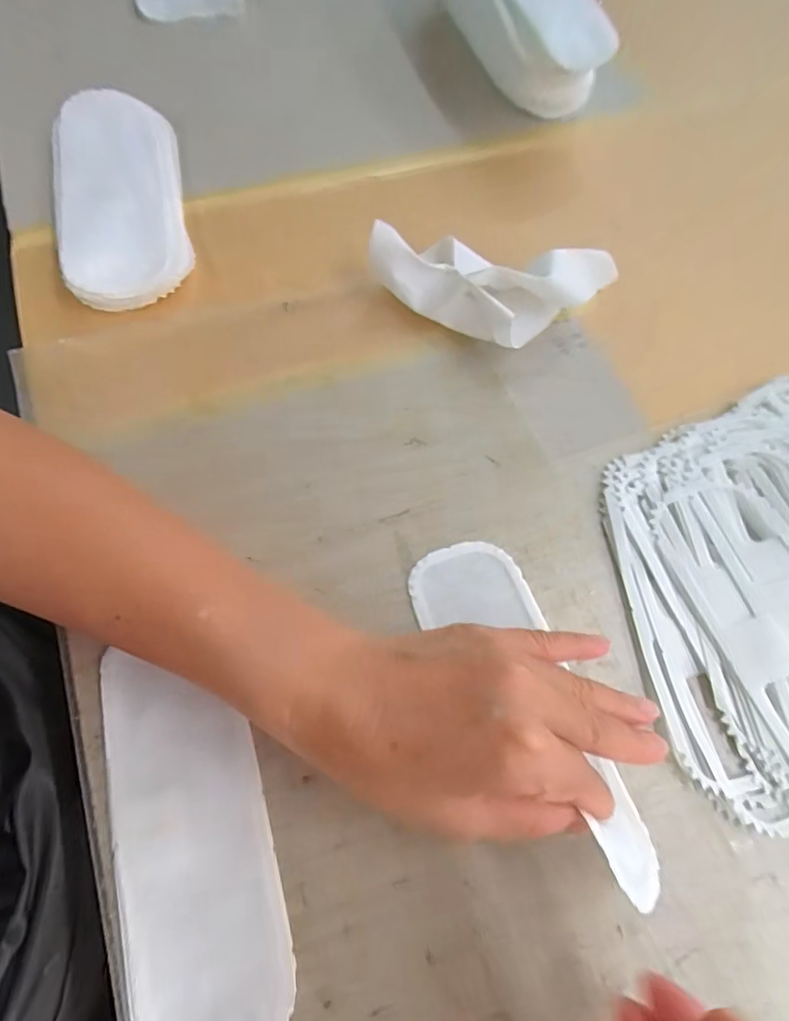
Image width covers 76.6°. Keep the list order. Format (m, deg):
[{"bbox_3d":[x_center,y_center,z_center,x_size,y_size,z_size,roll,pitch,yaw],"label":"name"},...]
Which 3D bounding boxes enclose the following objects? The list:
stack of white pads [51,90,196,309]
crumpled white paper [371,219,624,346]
[{"bbox_3d":[-0.197,-0.226,0.362,0.085,0.034,0.181,-12,71,-7],"label":"stack of white pads"},{"bbox_3d":[0.064,-0.159,0.339,0.152,0.040,0.089,24,71,6],"label":"crumpled white paper"}]

